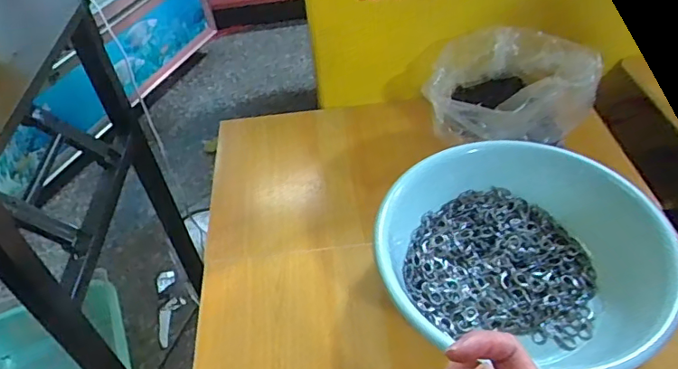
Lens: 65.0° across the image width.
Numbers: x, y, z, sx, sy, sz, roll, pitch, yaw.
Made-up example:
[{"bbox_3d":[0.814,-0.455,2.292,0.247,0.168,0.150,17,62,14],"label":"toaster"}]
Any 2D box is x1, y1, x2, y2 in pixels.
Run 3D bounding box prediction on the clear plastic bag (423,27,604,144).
[{"bbox_3d":[0.246,-0.145,0.775,0.225,0.108,0.161,9,49,12],"label":"clear plastic bag"}]

